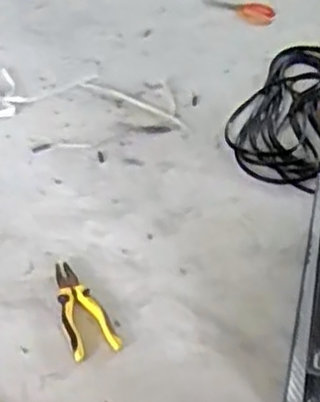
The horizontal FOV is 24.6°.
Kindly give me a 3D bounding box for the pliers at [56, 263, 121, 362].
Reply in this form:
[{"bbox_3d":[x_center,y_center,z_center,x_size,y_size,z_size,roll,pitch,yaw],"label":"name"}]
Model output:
[{"bbox_3d":[-0.121,0.164,1.142,0.074,0.014,0.194,-9,42,-19],"label":"pliers"}]

